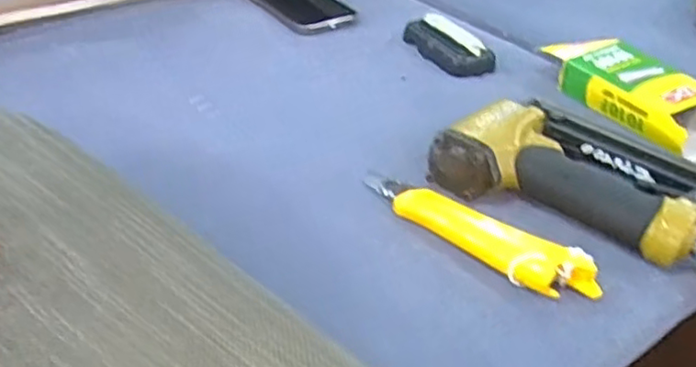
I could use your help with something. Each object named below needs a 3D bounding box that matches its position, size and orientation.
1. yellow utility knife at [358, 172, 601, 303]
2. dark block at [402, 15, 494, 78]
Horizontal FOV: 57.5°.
[{"bbox_3d":[0.077,0.029,0.409,0.167,0.022,0.040,27,42,28],"label":"yellow utility knife"},{"bbox_3d":[0.095,-0.142,0.643,0.041,0.031,0.111,-22,43,-30],"label":"dark block"}]

